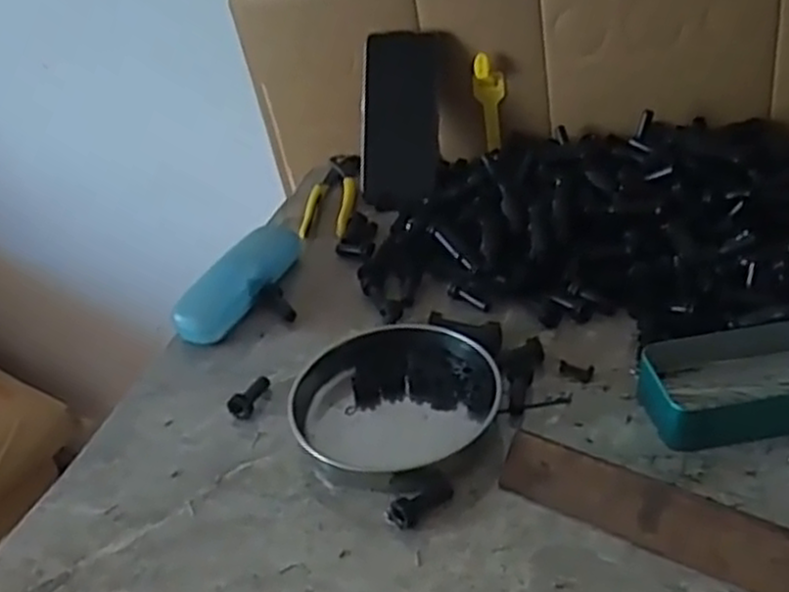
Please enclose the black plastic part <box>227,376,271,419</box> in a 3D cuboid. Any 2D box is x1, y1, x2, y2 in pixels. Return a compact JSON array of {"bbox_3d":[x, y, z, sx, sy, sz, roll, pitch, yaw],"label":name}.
[{"bbox_3d":[-0.105,0.070,0.561,0.017,0.015,0.038,5,36,17],"label":"black plastic part"}]

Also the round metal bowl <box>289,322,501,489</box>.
[{"bbox_3d":[0.002,0.068,0.530,0.134,0.029,0.137,-5,34,3],"label":"round metal bowl"}]

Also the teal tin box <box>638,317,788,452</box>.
[{"bbox_3d":[0.240,0.052,0.506,0.152,0.036,0.080,-8,34,-1],"label":"teal tin box"}]

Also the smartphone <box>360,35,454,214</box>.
[{"bbox_3d":[0.010,-0.178,0.787,0.086,0.171,0.013,6,7,10],"label":"smartphone"}]

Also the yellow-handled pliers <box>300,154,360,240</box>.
[{"bbox_3d":[-0.062,-0.110,0.801,0.052,0.021,0.169,-3,34,6],"label":"yellow-handled pliers"}]

